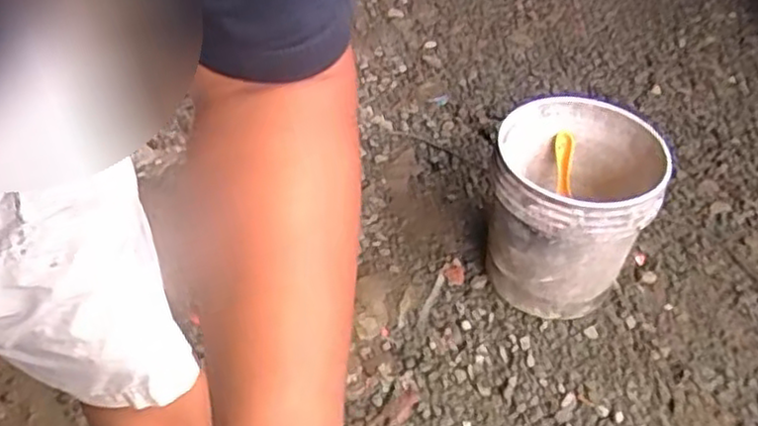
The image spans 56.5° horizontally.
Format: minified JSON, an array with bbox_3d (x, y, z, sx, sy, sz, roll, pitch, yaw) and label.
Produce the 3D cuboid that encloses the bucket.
[{"bbox_3d":[0.351,-0.002,1.336,0.267,0.320,0.309,11,47,8],"label":"bucket"}]

